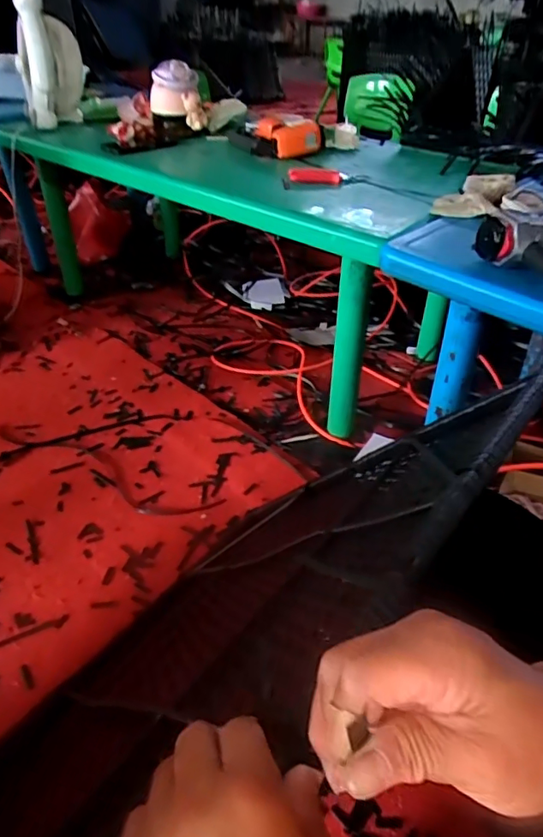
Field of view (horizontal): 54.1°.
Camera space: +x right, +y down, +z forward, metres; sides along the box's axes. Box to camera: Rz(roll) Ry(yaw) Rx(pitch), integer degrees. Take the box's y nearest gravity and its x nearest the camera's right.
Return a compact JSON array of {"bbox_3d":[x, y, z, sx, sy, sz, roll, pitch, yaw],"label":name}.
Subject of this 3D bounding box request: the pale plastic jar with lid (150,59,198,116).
[{"bbox_3d":[-0.227,-0.769,1.242,0.116,0.095,0.093,-9,44,-8],"label":"pale plastic jar with lid"}]

